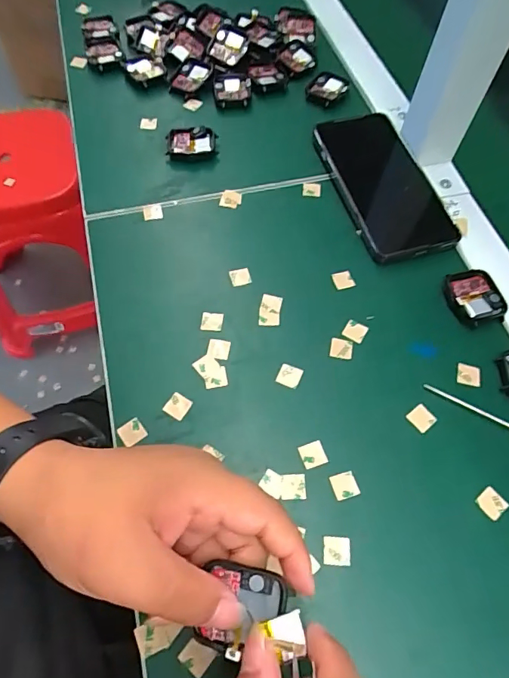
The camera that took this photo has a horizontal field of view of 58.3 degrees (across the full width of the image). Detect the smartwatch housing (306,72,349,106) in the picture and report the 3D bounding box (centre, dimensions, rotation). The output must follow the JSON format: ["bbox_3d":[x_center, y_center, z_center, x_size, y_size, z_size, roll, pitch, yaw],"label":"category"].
[{"bbox_3d":[0.073,-0.256,0.466,0.038,0.010,0.036,41,68,19],"label":"smartwatch housing"}]

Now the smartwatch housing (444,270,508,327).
[{"bbox_3d":[0.170,-0.032,0.352,0.040,0.009,0.044,-8,62,-5],"label":"smartwatch housing"}]

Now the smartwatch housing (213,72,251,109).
[{"bbox_3d":[-0.023,-0.253,0.464,0.037,0.011,0.046,-2,61,-2],"label":"smartwatch housing"}]

